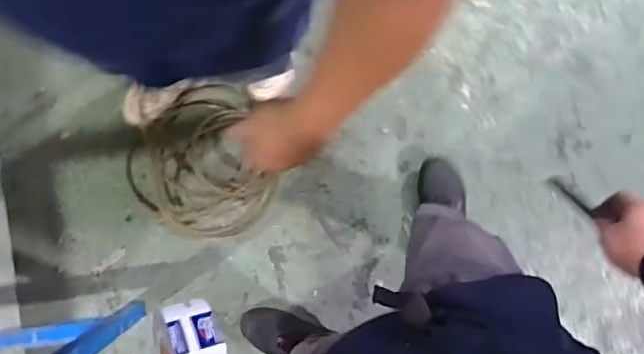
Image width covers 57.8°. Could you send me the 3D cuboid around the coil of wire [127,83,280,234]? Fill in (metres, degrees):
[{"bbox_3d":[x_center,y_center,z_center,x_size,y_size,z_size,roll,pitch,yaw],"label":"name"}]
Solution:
[{"bbox_3d":[-0.291,-0.020,1.477,0.352,0.053,0.352,0,90,-4],"label":"coil of wire"}]

